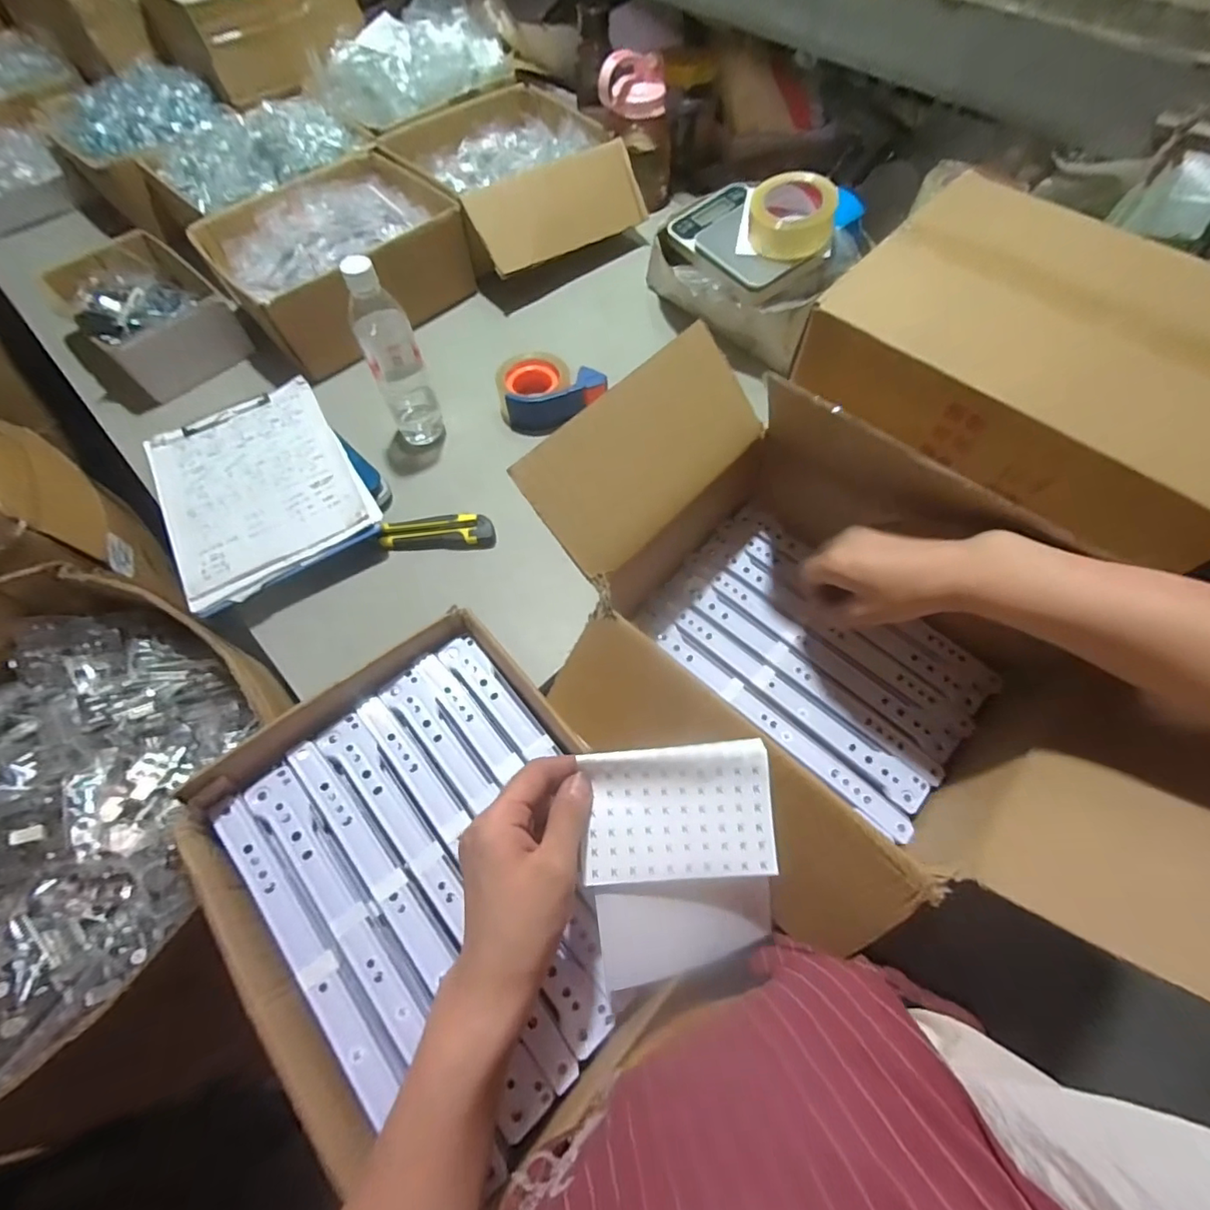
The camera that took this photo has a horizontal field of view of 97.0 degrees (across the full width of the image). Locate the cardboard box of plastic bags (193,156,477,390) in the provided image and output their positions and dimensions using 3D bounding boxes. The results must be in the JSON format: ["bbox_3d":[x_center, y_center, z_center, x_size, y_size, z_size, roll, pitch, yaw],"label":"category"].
[{"bbox_3d":[-0.403,-0.530,0.830,0.335,0.112,0.286,-37,68,-16],"label":"cardboard box of plastic bags"}]

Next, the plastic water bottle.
[{"bbox_3d":[-0.257,-0.297,0.656,0.067,0.229,0.060,-28,65,-12],"label":"plastic water bottle"}]

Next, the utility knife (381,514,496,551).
[{"bbox_3d":[-0.203,-0.090,0.660,0.131,0.021,0.040,-1,63,1],"label":"utility knife"}]

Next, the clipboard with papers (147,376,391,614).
[{"bbox_3d":[-0.423,-0.153,0.666,0.233,0.016,0.296,-30,66,-13],"label":"clipboard with papers"}]

